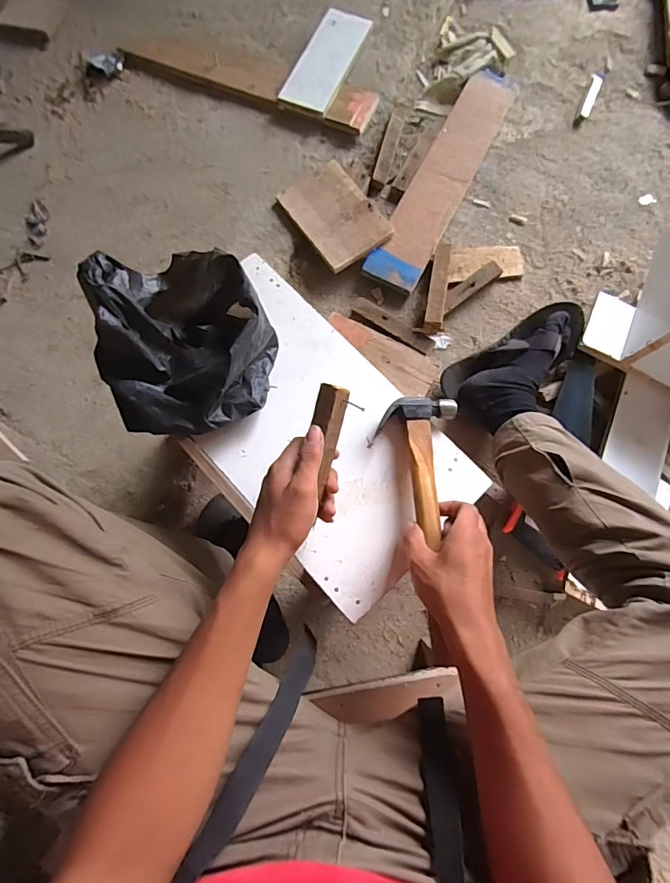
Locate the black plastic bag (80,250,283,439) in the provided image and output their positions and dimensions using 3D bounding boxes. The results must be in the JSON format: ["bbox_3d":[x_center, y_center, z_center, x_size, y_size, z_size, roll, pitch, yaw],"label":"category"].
[{"bbox_3d":[-0.173,-0.115,0.495,0.195,0.097,0.208,-25,77,-5],"label":"black plastic bag"}]

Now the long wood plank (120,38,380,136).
[{"bbox_3d":[-0.182,-0.776,0.935,0.550,0.035,0.108,23,79,5],"label":"long wood plank"}]

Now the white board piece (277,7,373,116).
[{"bbox_3d":[-0.019,-0.795,0.917,0.112,0.010,0.260,21,78,10],"label":"white board piece"}]

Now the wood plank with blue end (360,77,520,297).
[{"bbox_3d":[0.231,-0.553,0.898,0.103,0.027,0.563,27,79,6],"label":"wood plank with blue end"}]

